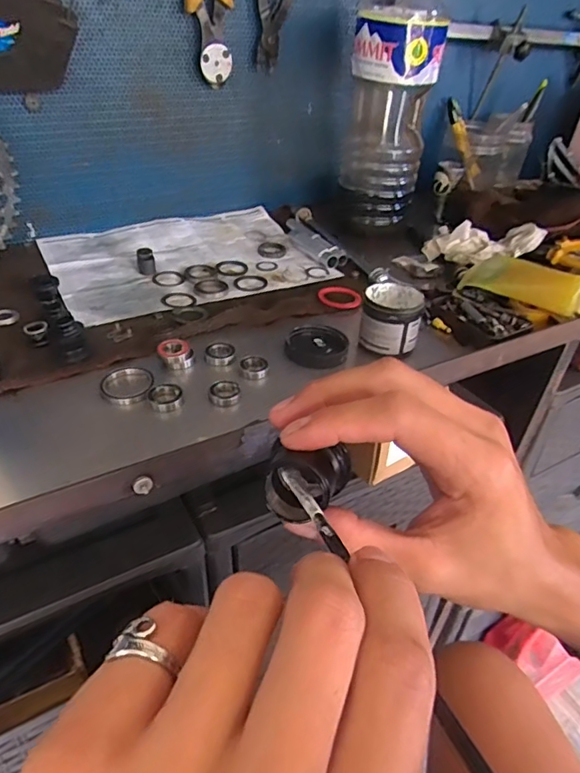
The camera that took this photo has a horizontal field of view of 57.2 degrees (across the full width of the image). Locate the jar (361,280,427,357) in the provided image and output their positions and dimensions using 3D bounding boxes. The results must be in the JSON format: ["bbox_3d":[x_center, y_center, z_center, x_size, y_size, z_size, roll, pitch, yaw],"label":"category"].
[{"bbox_3d":[0.093,-0.062,0.485,0.054,0.045,0.057,7,36,5],"label":"jar"}]

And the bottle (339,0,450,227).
[{"bbox_3d":[0.120,-0.334,0.648,0.101,0.260,0.086,6,36,3],"label":"bottle"}]

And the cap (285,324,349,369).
[{"bbox_3d":[0.025,-0.037,0.479,0.054,0.011,0.058,2,36,-2],"label":"cap"}]

